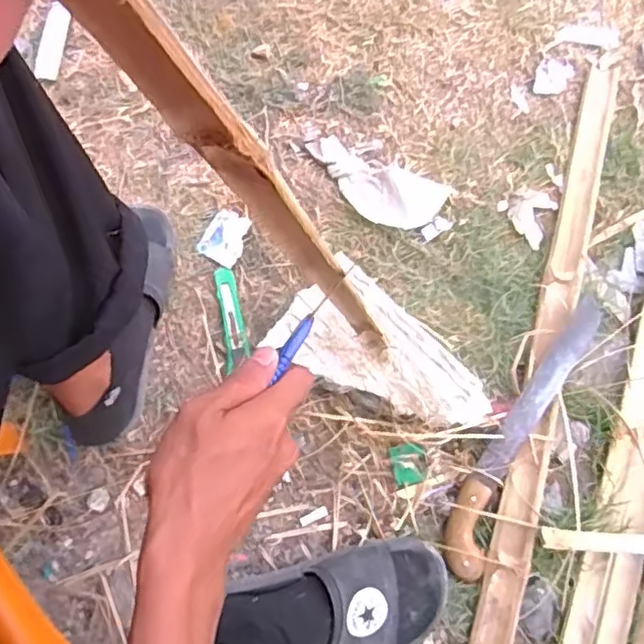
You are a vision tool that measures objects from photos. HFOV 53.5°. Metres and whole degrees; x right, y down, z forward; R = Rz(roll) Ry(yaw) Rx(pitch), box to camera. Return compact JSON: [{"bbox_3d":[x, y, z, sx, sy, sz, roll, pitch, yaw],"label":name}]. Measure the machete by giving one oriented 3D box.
[{"bbox_3d":[0.210,0.110,0.675,0.053,0.034,0.328,29,78,4],"label":"machete"}]

